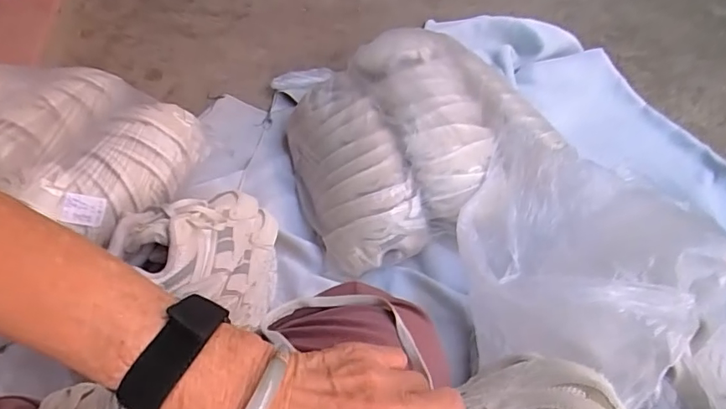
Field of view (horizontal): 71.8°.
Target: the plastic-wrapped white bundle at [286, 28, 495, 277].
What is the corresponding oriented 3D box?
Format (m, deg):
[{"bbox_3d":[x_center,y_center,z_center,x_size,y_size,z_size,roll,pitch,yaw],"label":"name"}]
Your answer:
[{"bbox_3d":[0.069,-0.115,0.848,0.360,0.199,0.367,-14,54,-11],"label":"plastic-wrapped white bundle"}]

